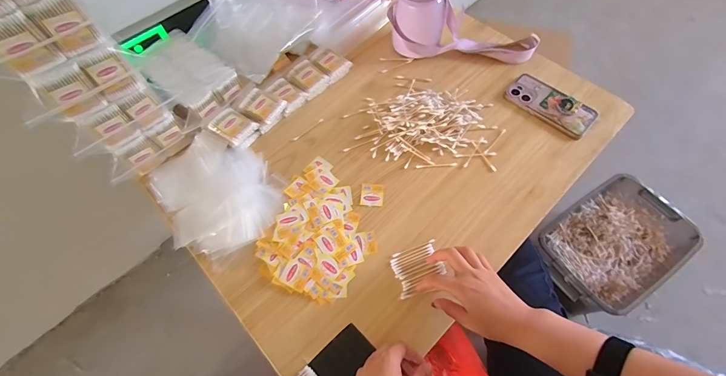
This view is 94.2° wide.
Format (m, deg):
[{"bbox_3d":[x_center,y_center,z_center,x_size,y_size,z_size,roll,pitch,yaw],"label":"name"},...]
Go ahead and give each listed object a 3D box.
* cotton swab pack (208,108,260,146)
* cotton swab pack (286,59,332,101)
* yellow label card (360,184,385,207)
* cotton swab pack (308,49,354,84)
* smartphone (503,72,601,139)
[{"bbox_3d":[-0.238,-0.114,0.619,0.076,0.015,0.054,28,67,16],"label":"cotton swab pack"},{"bbox_3d":[-0.115,-0.222,0.694,0.060,0.036,0.082,-41,69,-16],"label":"cotton swab pack"},{"bbox_3d":[0.016,0.011,0.589,0.038,0.004,0.042,5,64,5],"label":"yellow label card"},{"bbox_3d":[-0.068,-0.257,0.708,0.062,0.032,0.070,-41,69,-16],"label":"cotton swab pack"},{"bbox_3d":[0.354,-0.160,0.640,0.077,0.017,0.158,-40,68,-15],"label":"smartphone"}]

